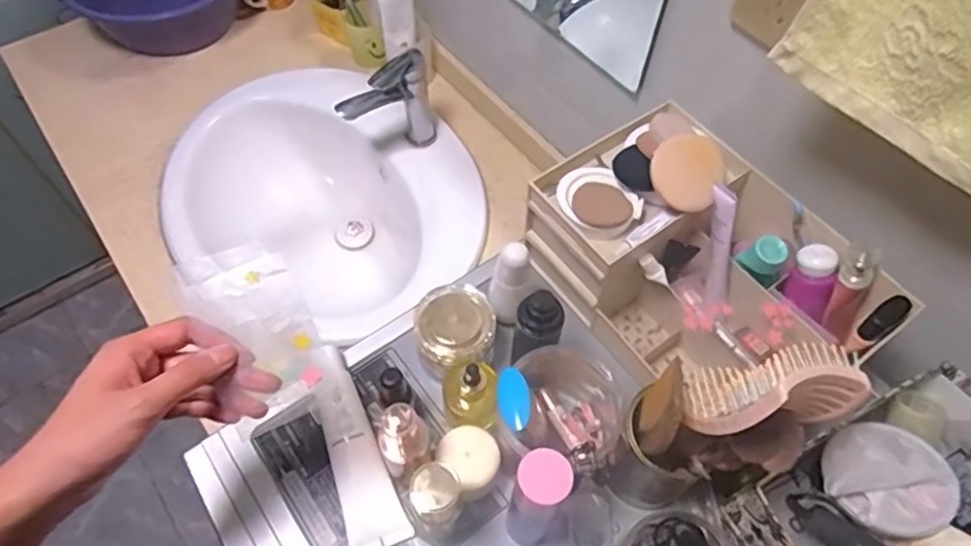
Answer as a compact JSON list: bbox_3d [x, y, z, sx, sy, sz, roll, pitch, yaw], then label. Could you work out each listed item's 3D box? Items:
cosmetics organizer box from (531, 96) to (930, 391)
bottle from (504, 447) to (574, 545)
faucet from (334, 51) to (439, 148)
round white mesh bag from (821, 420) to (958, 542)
[{"bbox_3d":[0.194,-0.004,0.587,0.181,0.150,0.291,-36,65,-21],"label":"cosmetics organizer box"},{"bbox_3d":[0.037,0.169,0.471,0.033,0.152,0.035,34,63,18],"label":"bottle"},{"bbox_3d":[-0.147,-0.238,0.980,0.149,0.185,0.040,-31,64,-19],"label":"faucet"},{"bbox_3d":[0.313,0.159,0.496,0.086,0.024,0.089,1,58,-1],"label":"round white mesh bag"}]

